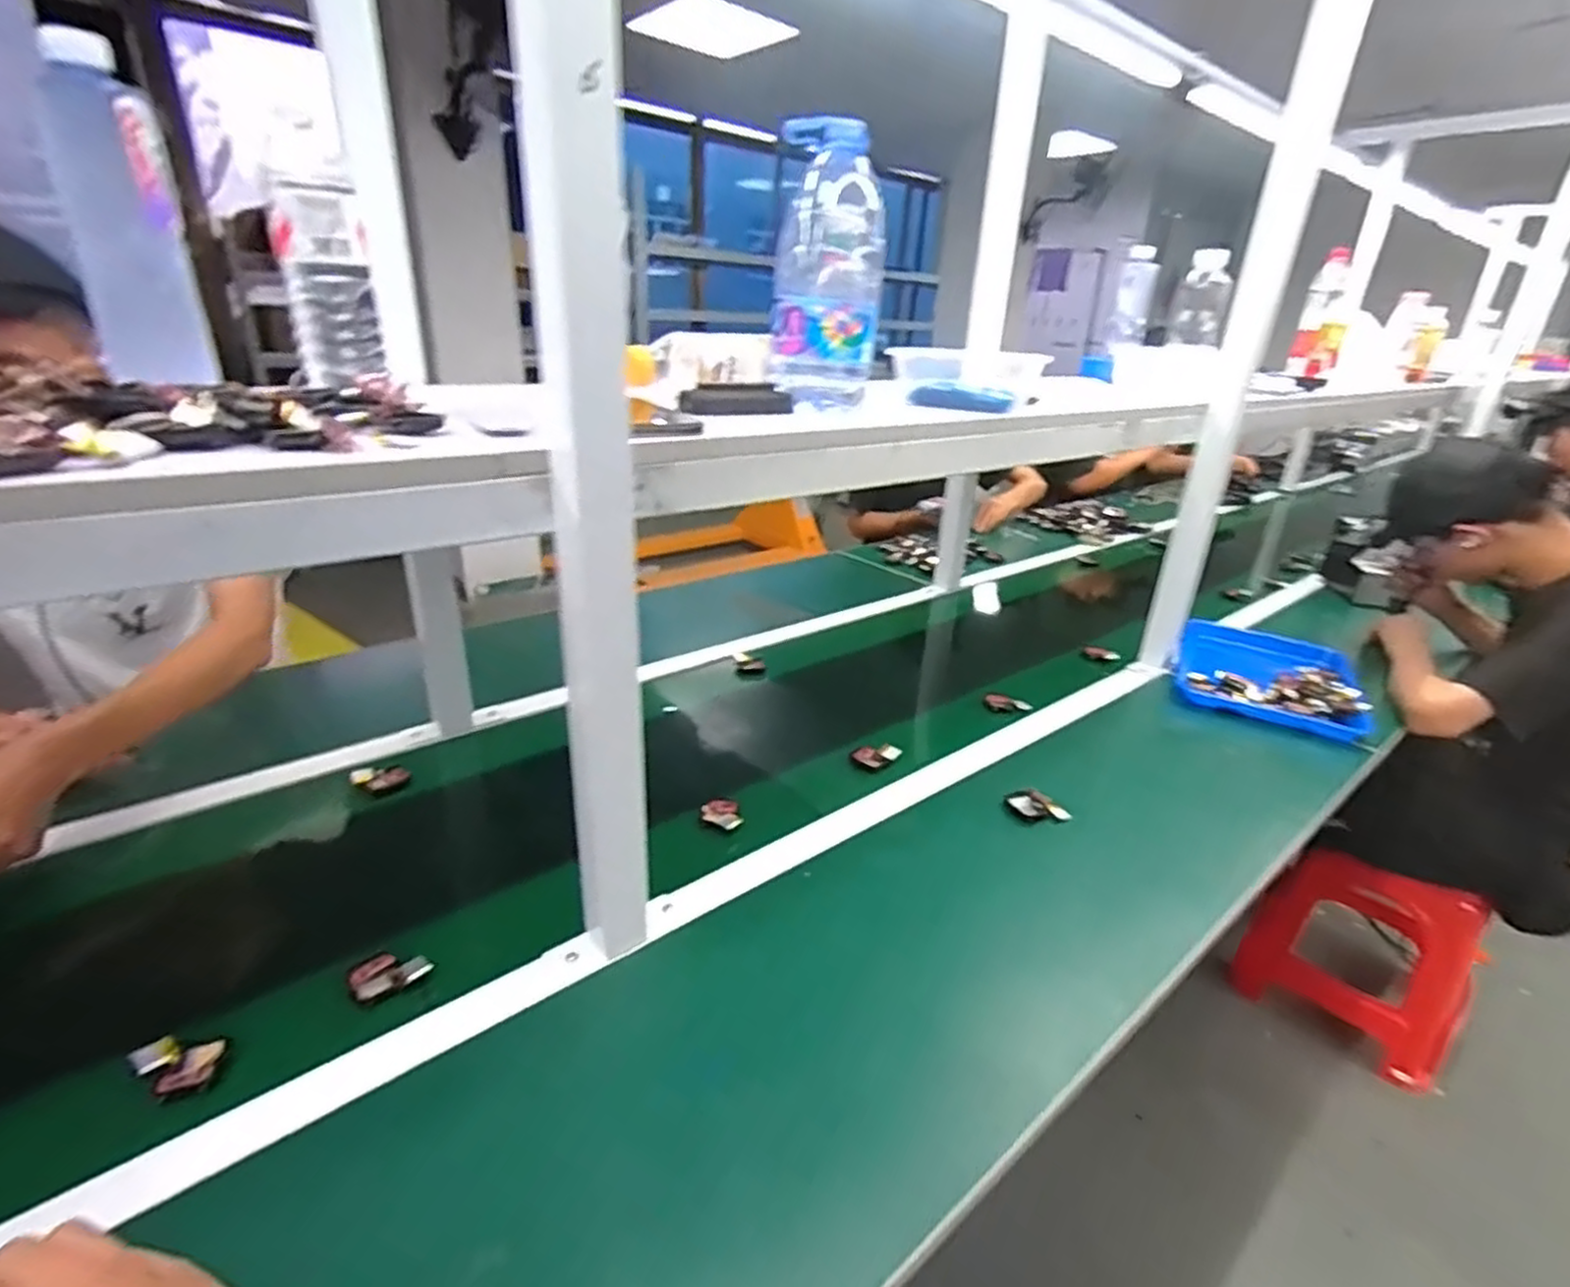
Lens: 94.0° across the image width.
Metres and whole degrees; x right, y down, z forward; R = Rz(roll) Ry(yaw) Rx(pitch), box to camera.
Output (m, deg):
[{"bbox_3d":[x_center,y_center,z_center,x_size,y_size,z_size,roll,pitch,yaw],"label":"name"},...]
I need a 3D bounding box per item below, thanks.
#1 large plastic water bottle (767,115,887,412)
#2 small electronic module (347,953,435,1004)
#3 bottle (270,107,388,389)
[{"bbox_3d":[0.040,-0.356,0.704,0.104,0.232,0.095,3,25,0],"label":"large plastic water bottle"},{"bbox_3d":[-0.320,0.266,0.593,0.058,0.018,0.036,-13,29,-30],"label":"small electronic module"},{"bbox_3d":[-0.364,-0.298,0.581,0.064,0.169,0.077,-11,28,-27],"label":"bottle"}]

